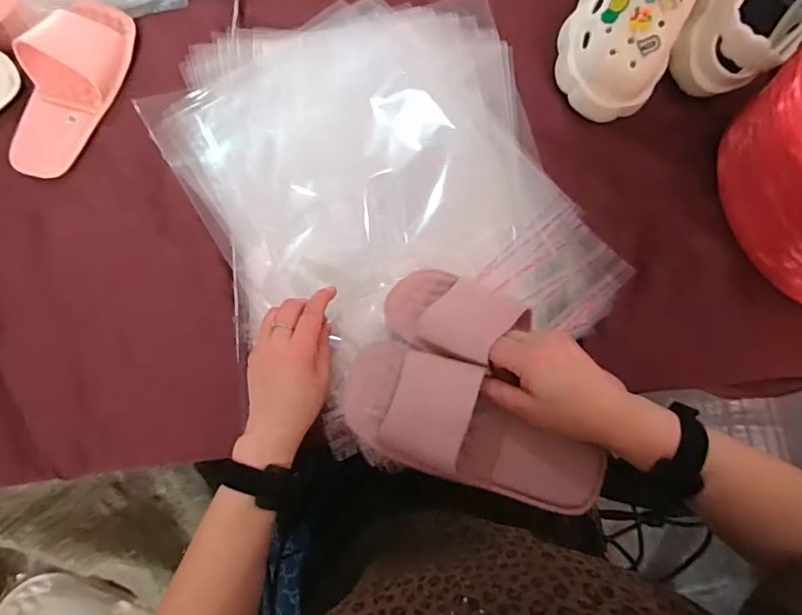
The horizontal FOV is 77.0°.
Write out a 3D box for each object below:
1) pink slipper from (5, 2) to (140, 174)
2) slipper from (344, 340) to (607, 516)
[{"bbox_3d":[-0.390,-0.270,0.585,0.099,0.048,0.232,18,76,3],"label":"pink slipper"},{"bbox_3d":[0.061,0.107,0.438,0.234,0.046,0.091,25,76,5],"label":"slipper"}]

